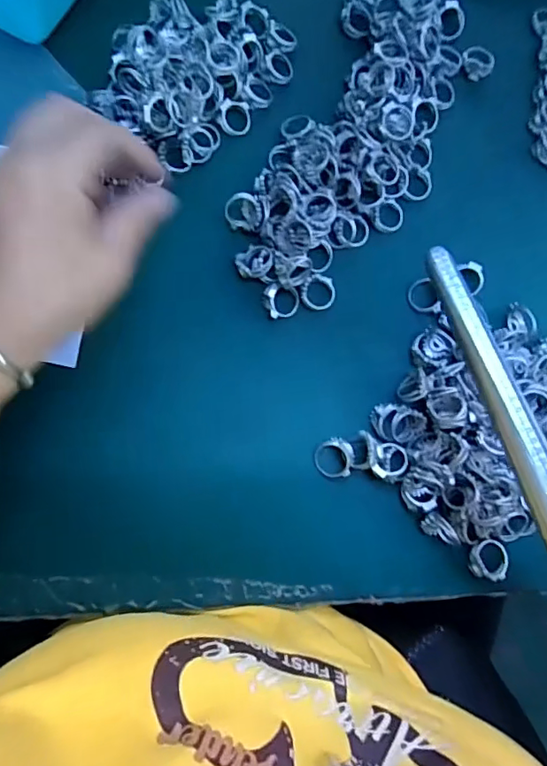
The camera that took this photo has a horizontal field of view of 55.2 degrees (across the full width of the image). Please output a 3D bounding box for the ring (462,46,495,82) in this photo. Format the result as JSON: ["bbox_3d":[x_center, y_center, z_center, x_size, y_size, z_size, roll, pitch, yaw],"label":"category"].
[{"bbox_3d":[0.141,-0.222,0.361,0.022,0.006,0.022,1,82,-6],"label":"ring"}]

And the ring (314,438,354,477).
[{"bbox_3d":[0.036,0.044,0.308,0.021,0.010,0.022,15,81,-3],"label":"ring"}]

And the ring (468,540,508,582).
[{"bbox_3d":[0.128,0.104,0.308,0.024,0.009,0.022,1,82,-6],"label":"ring"}]

